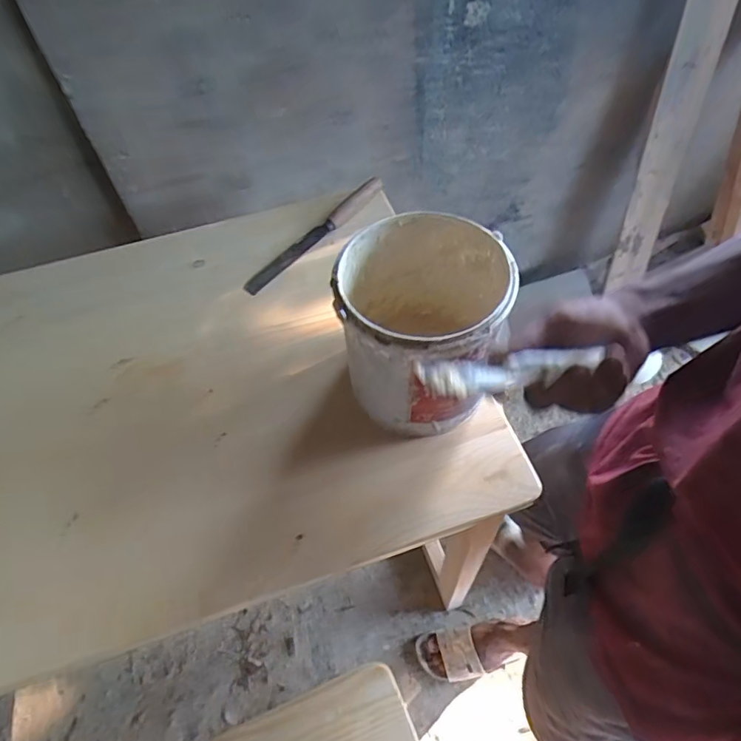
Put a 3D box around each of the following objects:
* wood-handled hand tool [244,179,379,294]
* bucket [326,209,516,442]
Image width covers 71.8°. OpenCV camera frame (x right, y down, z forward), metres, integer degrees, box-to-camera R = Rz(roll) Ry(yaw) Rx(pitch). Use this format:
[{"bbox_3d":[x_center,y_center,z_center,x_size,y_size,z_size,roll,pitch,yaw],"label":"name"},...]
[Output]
[{"bbox_3d":[-0.085,-0.218,0.806,0.030,0.016,0.292,35,64,22],"label":"wood-handled hand tool"},{"bbox_3d":[0.058,-0.047,0.582,0.170,0.191,0.178,-2,57,4],"label":"bucket"}]

